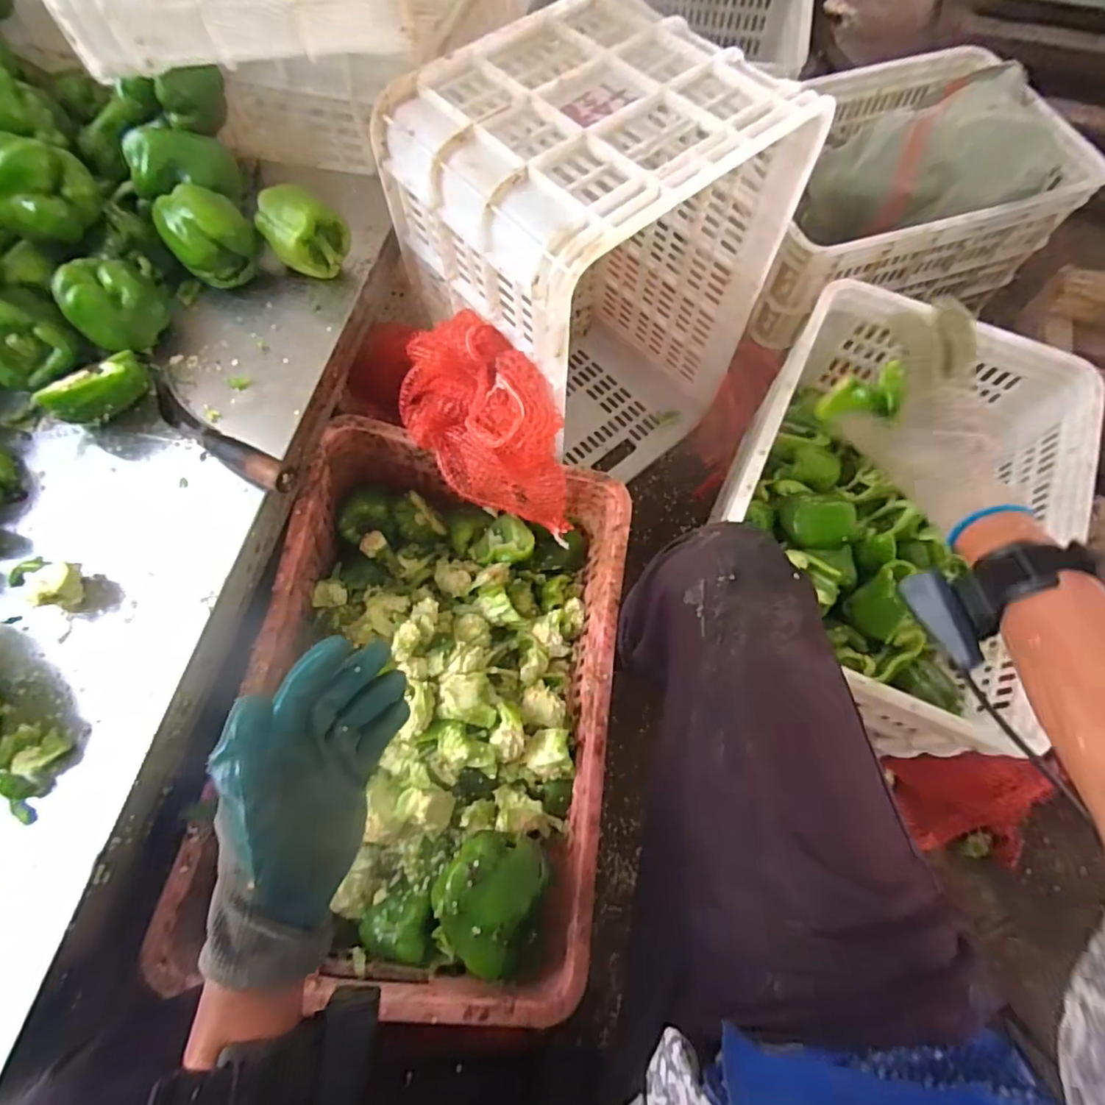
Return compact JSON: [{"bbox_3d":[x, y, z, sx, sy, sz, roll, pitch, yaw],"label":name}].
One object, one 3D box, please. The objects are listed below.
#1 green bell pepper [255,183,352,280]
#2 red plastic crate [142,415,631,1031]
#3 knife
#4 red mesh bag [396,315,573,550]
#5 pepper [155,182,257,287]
[{"bbox_3d":[-0.250,-0.322,0.576,0.075,0.076,0.068,-28,71,-13],"label":"green bell pepper"},{"bbox_3d":[-0.111,0.141,0.577,0.338,0.157,0.514,7,67,1],"label":"red plastic crate"},{"bbox_3d":[-0.304,-0.108,0.504,0.193,0.022,0.031,35,71,12],"label":"knife"},{"bbox_3d":[-0.070,-0.125,0.599,0.133,0.141,0.204,-28,71,-13],"label":"red mesh bag"},{"bbox_3d":[-0.343,-0.314,0.567,0.079,0.084,0.057,-33,72,-14],"label":"pepper"}]

